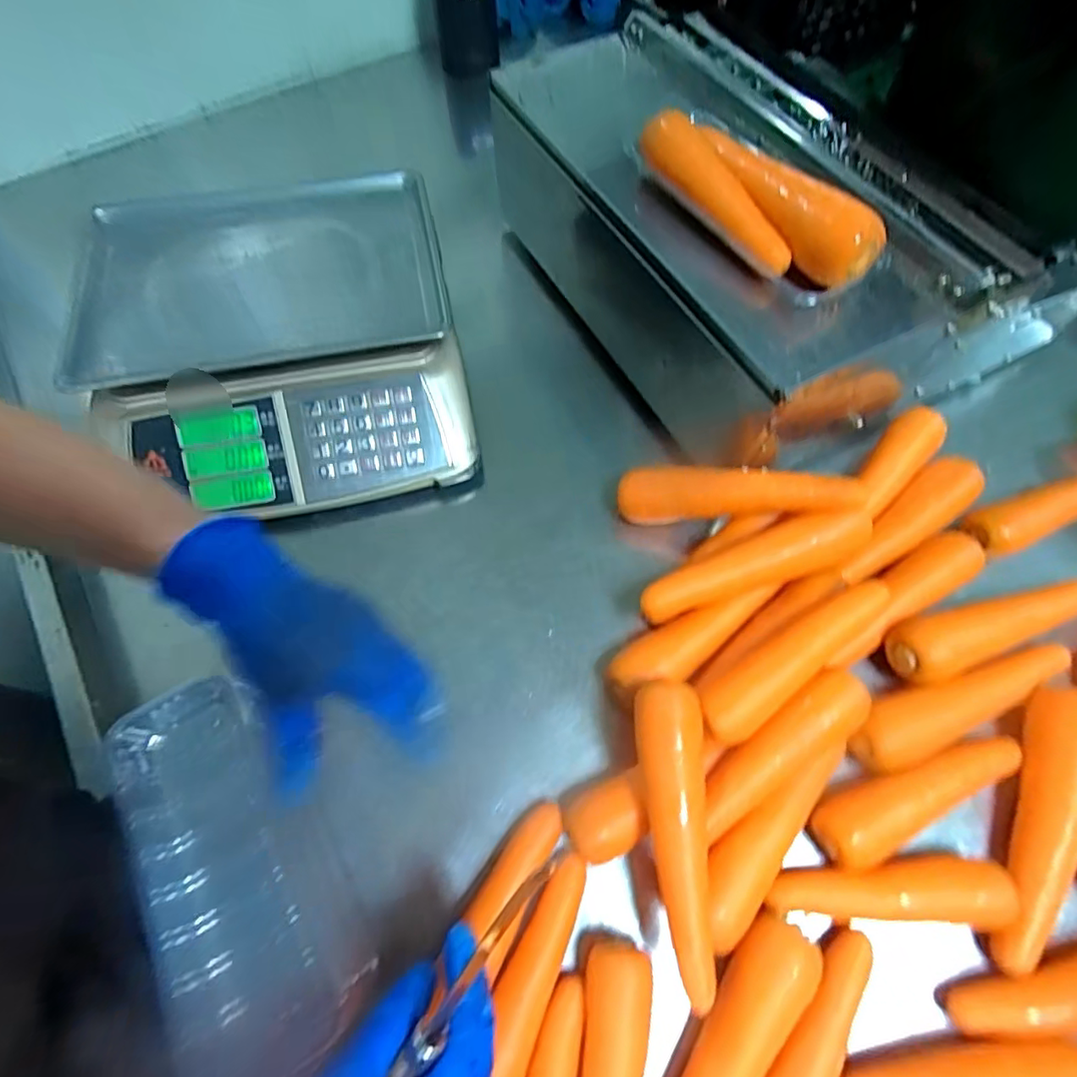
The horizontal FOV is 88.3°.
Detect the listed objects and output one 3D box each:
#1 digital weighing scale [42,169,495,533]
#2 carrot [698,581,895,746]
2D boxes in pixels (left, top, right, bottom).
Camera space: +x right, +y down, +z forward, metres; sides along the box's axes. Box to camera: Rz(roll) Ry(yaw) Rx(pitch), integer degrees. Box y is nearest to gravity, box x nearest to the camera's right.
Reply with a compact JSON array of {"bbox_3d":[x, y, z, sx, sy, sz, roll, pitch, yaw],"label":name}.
[{"bbox_3d":[-0.248,-0.191,0.579,0.322,0.158,0.357,-11,64,-4],"label":"digital weighing scale"},{"bbox_3d":[0.190,0.090,0.411,0.164,0.034,0.041,-31,67,-13],"label":"carrot"}]

